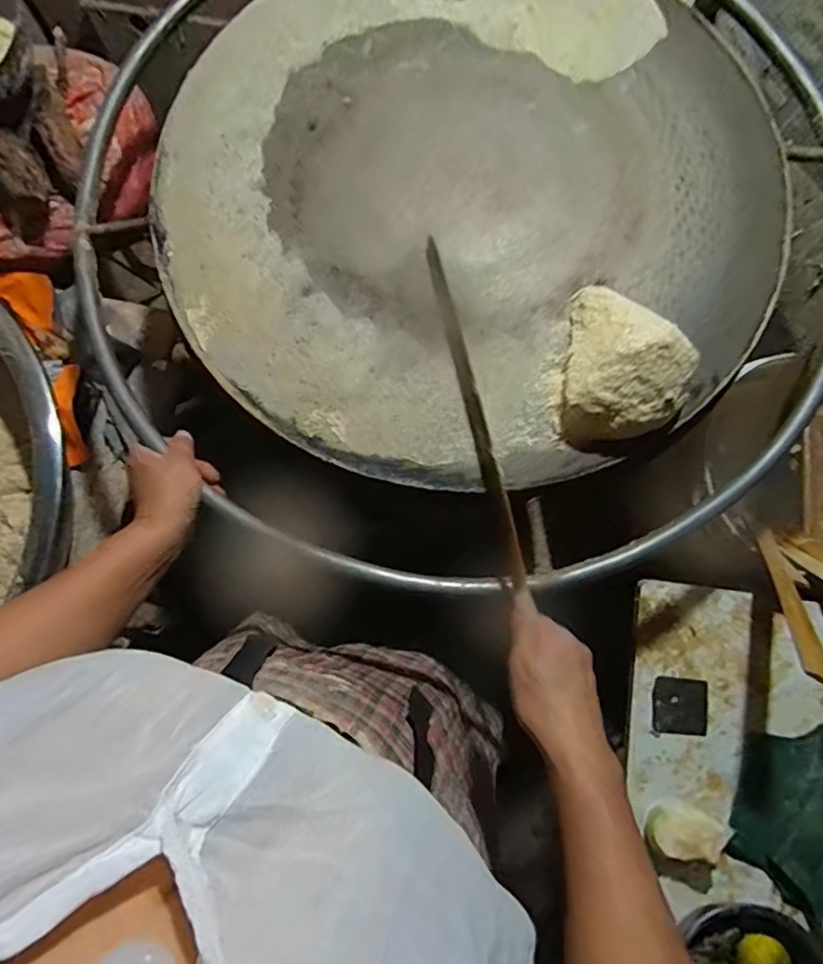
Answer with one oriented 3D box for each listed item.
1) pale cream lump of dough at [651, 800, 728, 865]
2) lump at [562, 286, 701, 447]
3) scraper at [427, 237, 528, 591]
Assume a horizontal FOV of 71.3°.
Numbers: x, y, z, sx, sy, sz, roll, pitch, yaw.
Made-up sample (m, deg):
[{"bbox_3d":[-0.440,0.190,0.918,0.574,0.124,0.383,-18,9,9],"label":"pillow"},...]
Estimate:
[{"bbox_3d":[0.293,0.376,0.614,0.071,0.045,0.053,22,78,5],"label":"pale cream lump of dough"},{"bbox_3d":[0.193,-0.108,0.511,0.101,0.064,0.140,11,77,2],"label":"lump"},{"bbox_3d":[0.056,-0.072,0.528,0.015,0.011,0.339,-12,76,-3],"label":"scraper"}]

